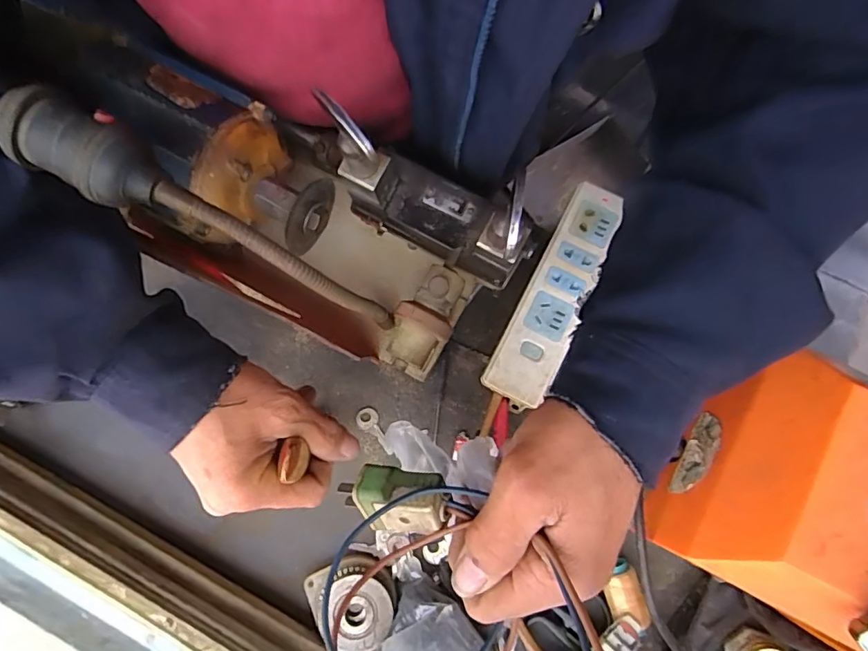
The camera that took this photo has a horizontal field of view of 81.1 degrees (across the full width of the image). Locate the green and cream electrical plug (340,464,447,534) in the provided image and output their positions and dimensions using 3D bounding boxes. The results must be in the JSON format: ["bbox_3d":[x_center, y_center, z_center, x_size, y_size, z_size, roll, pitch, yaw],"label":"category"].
[{"bbox_3d":[-0.019,0.086,0.250,0.049,0.021,0.032,3,78,-1],"label":"green and cream electrical plug"}]

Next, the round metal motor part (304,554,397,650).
[{"bbox_3d":[-0.061,0.215,0.394,0.062,0.024,0.065,-27,80,-6],"label":"round metal motor part"}]

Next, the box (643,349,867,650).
[{"bbox_3d":[0.229,0.099,0.297,0.129,0.083,0.152,34,80,5],"label":"box"}]

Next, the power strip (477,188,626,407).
[{"bbox_3d":[0.101,-0.025,0.414,0.047,0.023,0.185,28,79,4],"label":"power strip"}]

